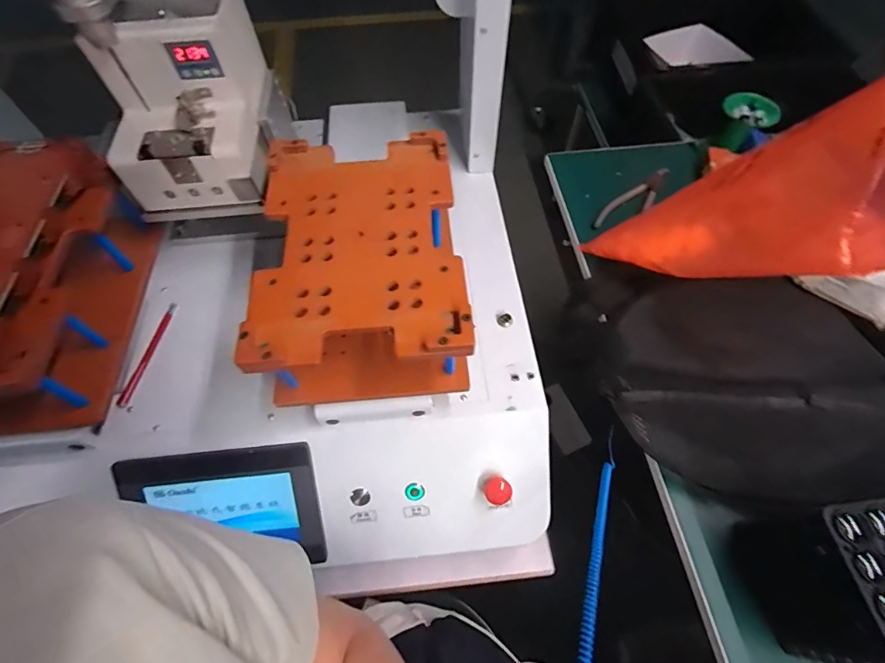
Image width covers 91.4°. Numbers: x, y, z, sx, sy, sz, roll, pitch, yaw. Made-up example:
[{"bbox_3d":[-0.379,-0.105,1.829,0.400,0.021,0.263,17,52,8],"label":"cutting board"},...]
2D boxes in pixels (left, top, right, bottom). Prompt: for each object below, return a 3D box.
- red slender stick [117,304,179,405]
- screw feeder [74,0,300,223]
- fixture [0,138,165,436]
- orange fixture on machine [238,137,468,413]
[{"bbox_3d":[-0.343,0.025,0.505,0.012,0.005,0.131,7,61,5],"label":"red slender stick"},{"bbox_3d":[-0.267,-0.255,0.473,0.149,0.156,0.190,-3,60,-1],"label":"screw feeder"},{"bbox_3d":[-0.417,-0.040,0.426,0.166,0.155,0.248,-2,60,0],"label":"fixture"},{"bbox_3d":[-0.080,-0.071,0.451,0.187,0.094,0.264,-6,60,-2],"label":"orange fixture on machine"}]

